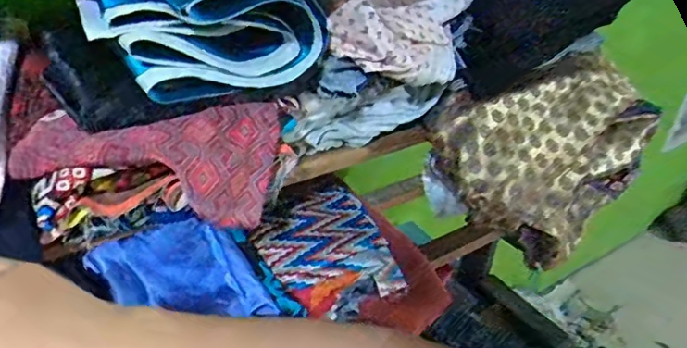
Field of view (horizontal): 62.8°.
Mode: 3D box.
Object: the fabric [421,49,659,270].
[{"bbox_3d":[0.244,-0.018,0.691,0.251,0.191,0.168,-19,40,-33],"label":"fabric"}]

